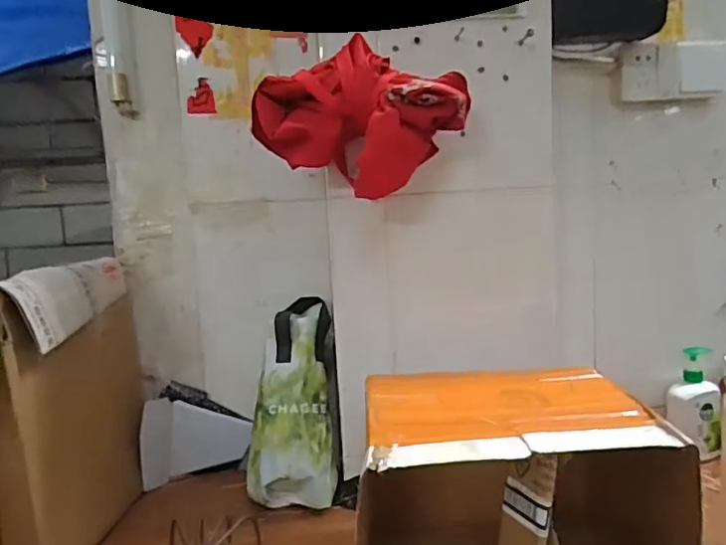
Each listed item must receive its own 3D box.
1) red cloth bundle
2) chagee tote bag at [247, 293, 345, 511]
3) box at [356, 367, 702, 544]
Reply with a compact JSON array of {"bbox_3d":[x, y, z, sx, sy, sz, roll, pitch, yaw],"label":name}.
[{"bbox_3d":[0.000,-0.192,0.749,0.267,0.168,0.106,-1,7,17],"label":"red cloth bundle"},{"bbox_3d":[-0.102,0.195,0.907,0.134,0.327,0.096,-1,-19,7],"label":"chagee tote bag"},{"bbox_3d":[0.157,0.245,0.707,0.345,0.235,0.270,-2,6,-2],"label":"box"}]

